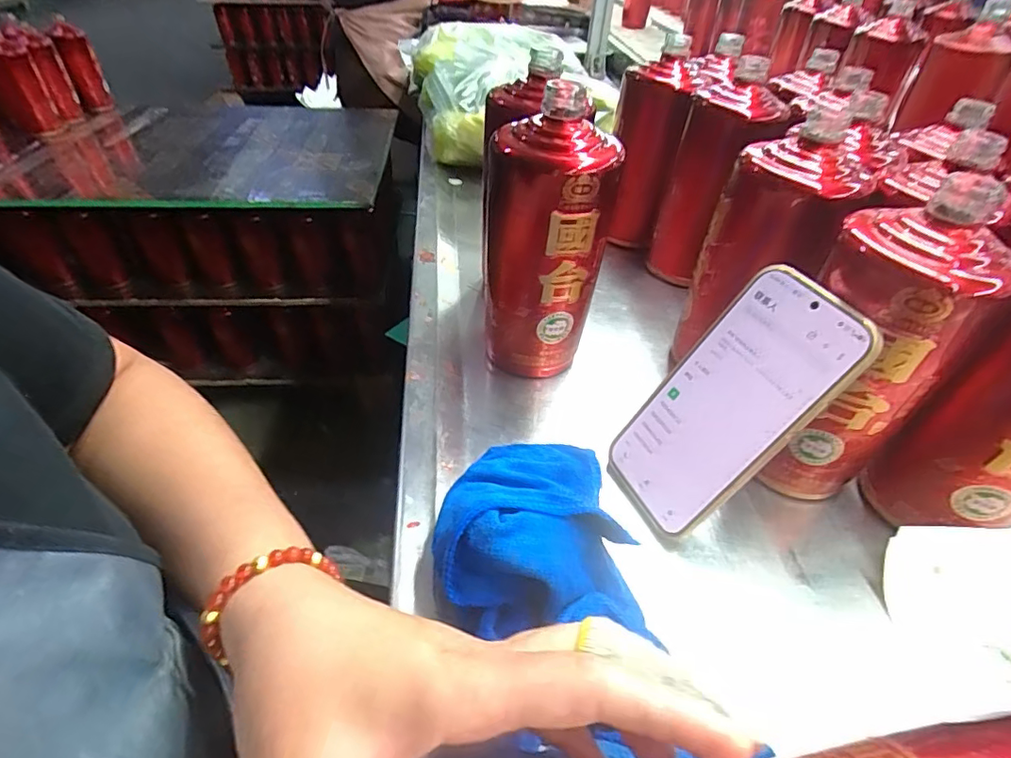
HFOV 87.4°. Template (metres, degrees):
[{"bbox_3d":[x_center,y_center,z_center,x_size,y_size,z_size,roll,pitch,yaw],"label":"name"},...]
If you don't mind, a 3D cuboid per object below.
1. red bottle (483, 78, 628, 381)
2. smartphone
[{"bbox_3d":[0.028,-0.089,0.369,0.080,0.189,0.069,-1,42,-5],"label":"red bottle"},{"bbox_3d":[0.123,0.016,0.299,0.007,0.157,0.072,8,37,-40],"label":"smartphone"}]

